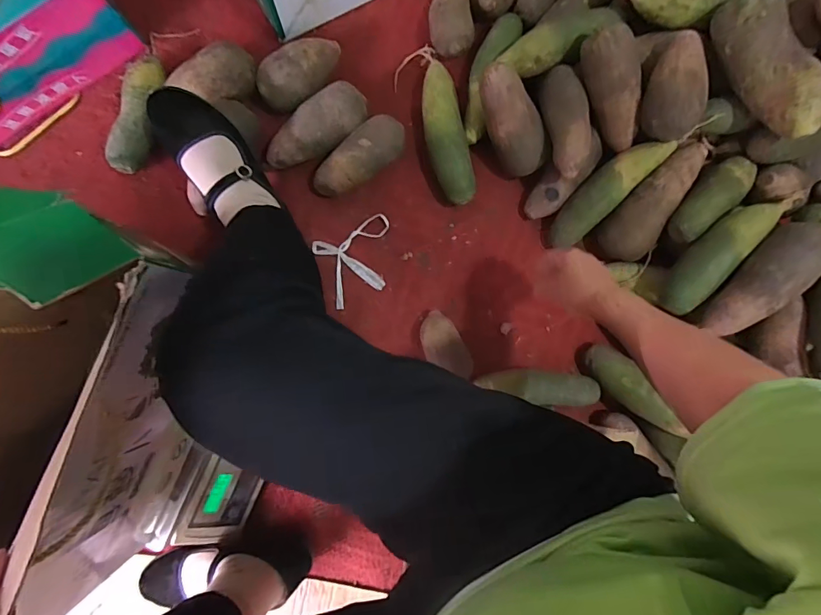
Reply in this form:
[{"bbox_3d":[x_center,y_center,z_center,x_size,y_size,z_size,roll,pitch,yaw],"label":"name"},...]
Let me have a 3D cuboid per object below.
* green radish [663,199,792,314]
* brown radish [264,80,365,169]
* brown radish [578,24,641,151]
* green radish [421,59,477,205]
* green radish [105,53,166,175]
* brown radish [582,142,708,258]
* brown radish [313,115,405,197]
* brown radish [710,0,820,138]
[{"bbox_3d":[0.410,-0.073,0.567,0.055,0.050,0.185,40,100,-1],"label":"green radish"},{"bbox_3d":[-0.136,-0.259,0.627,0.159,0.055,0.063,-38,91,-2],"label":"brown radish"},{"bbox_3d":[0.276,-0.287,0.572,0.059,0.050,0.156,-26,117,-3],"label":"brown radish"},{"bbox_3d":[0.051,-0.263,0.649,0.062,0.057,0.218,-10,90,-3],"label":"green radish"},{"bbox_3d":[-0.396,-0.281,0.631,0.053,0.044,0.173,11,89,-2],"label":"green radish"},{"bbox_3d":[0.344,-0.145,0.613,0.070,0.064,0.191,35,113,-1],"label":"brown radish"},{"bbox_3d":[-0.076,-0.221,0.635,0.150,0.054,0.063,-36,91,-2],"label":"brown radish"},{"bbox_3d":[0.444,-0.297,0.526,0.058,0.062,0.186,-25,90,-3],"label":"brown radish"}]

